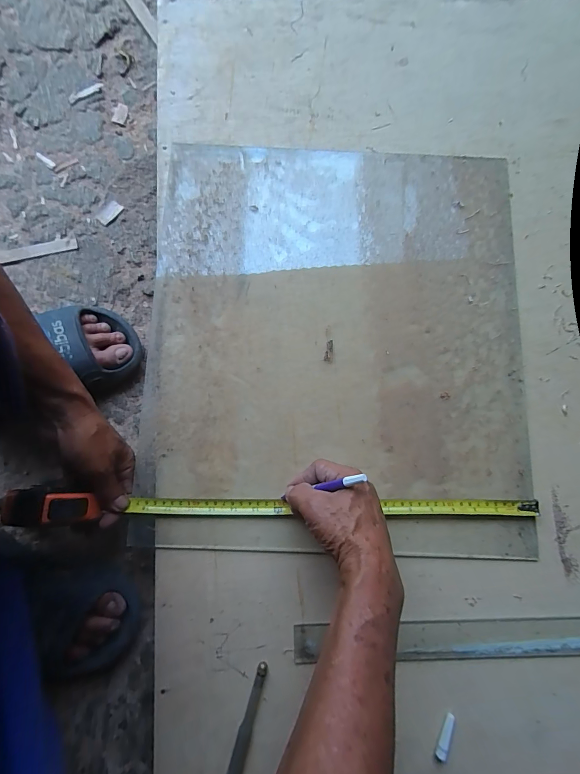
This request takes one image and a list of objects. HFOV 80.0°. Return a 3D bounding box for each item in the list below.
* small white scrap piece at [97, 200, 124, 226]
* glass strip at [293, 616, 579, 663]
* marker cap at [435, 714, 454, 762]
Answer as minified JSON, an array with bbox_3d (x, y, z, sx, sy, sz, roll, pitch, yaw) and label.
[{"bbox_3d":[-0.279,-0.269,0.534,0.029,0.004,0.040,36,81,6],"label":"small white scrap piece"},{"bbox_3d":[0.238,0.277,0.382,0.462,0.007,0.037,-2,80,0],"label":"glass strip"},{"bbox_3d":[0.162,0.364,0.360,0.009,0.009,0.041,25,81,5],"label":"marker cap"}]

